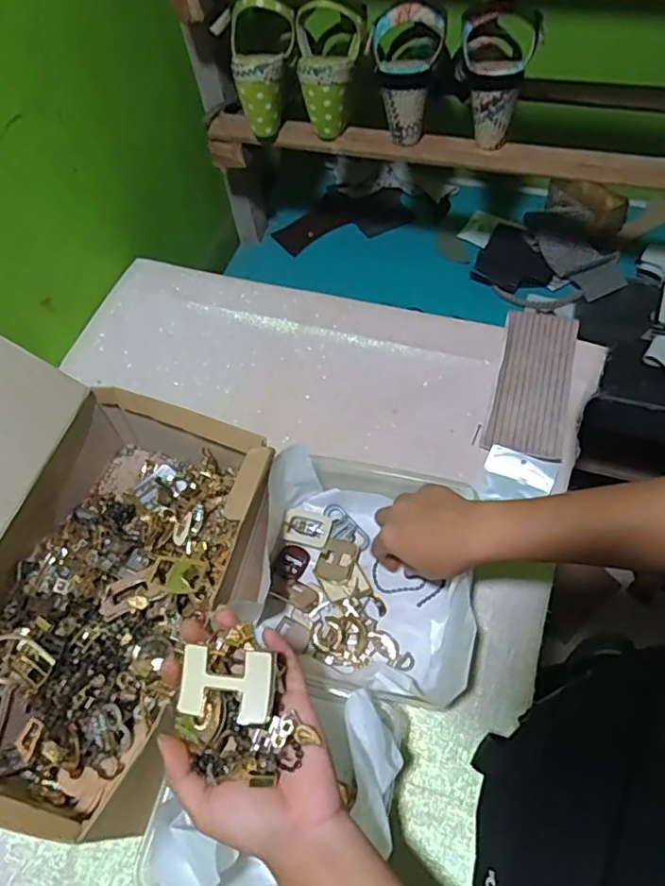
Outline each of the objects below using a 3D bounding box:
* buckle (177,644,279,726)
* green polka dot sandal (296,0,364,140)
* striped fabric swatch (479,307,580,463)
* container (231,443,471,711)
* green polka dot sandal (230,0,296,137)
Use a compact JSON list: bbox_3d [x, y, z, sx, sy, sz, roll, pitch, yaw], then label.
[{"bbox_3d":[-0.064,0.147,0.357,0.058,0.005,0.040,1,76,11],"label":"buckle"},{"bbox_3d":[-0.001,-0.436,0.692,0.077,0.127,0.071,-1,58,4],"label":"green polka dot sandal"},{"bbox_3d":[0.222,-0.065,0.649,0.080,0.012,0.174,14,73,9],"label":"striped fabric swatch"},{"bbox_3d":[0.026,0.108,0.530,0.201,0.077,0.210,11,60,11],"label":"container"},{"bbox_3d":[-0.091,-0.446,0.702,0.077,0.141,0.061,17,39,14],"label":"green polka dot sandal"}]

